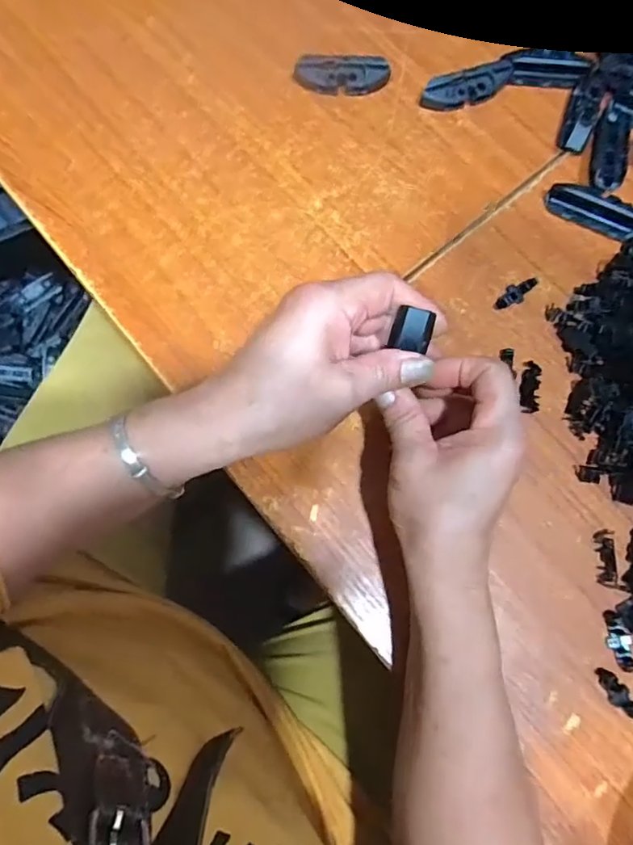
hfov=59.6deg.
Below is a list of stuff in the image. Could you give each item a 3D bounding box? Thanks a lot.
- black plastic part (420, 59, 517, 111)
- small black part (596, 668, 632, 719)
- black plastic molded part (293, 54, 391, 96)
[{"bbox_3d":[0.116,-0.258,0.426,0.070,0.020,0.018,-14,77,-4],"label":"black plastic part"},{"bbox_3d":[0.182,0.163,0.329,0.035,0.008,0.013,41,79,9],"label":"small black part"},{"bbox_3d":[0.020,-0.267,0.425,0.071,0.021,0.019,-3,76,-1],"label":"black plastic molded part"}]

